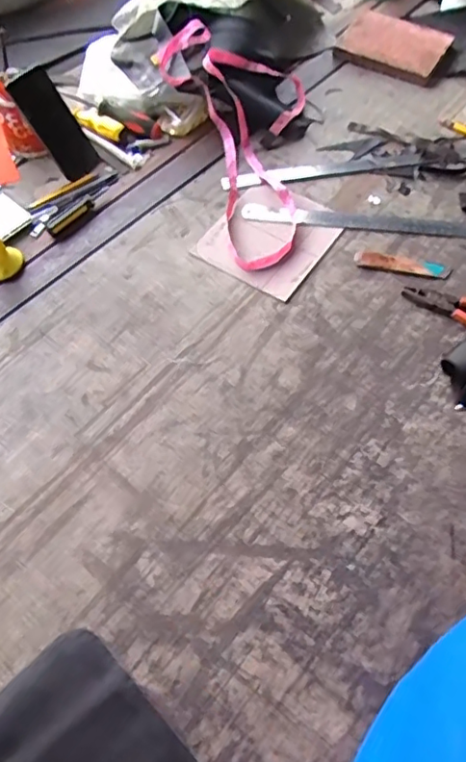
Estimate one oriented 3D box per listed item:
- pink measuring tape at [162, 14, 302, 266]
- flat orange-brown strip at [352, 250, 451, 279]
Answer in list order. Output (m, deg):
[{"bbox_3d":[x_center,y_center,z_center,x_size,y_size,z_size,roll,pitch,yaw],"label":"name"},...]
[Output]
[{"bbox_3d":[0.012,-0.363,0.869,0.240,0.093,0.432,-3,60,-2],"label":"pink measuring tape"},{"bbox_3d":[0.237,-0.165,0.802,0.131,0.010,0.026,10,61,6],"label":"flat orange-brown strip"}]

